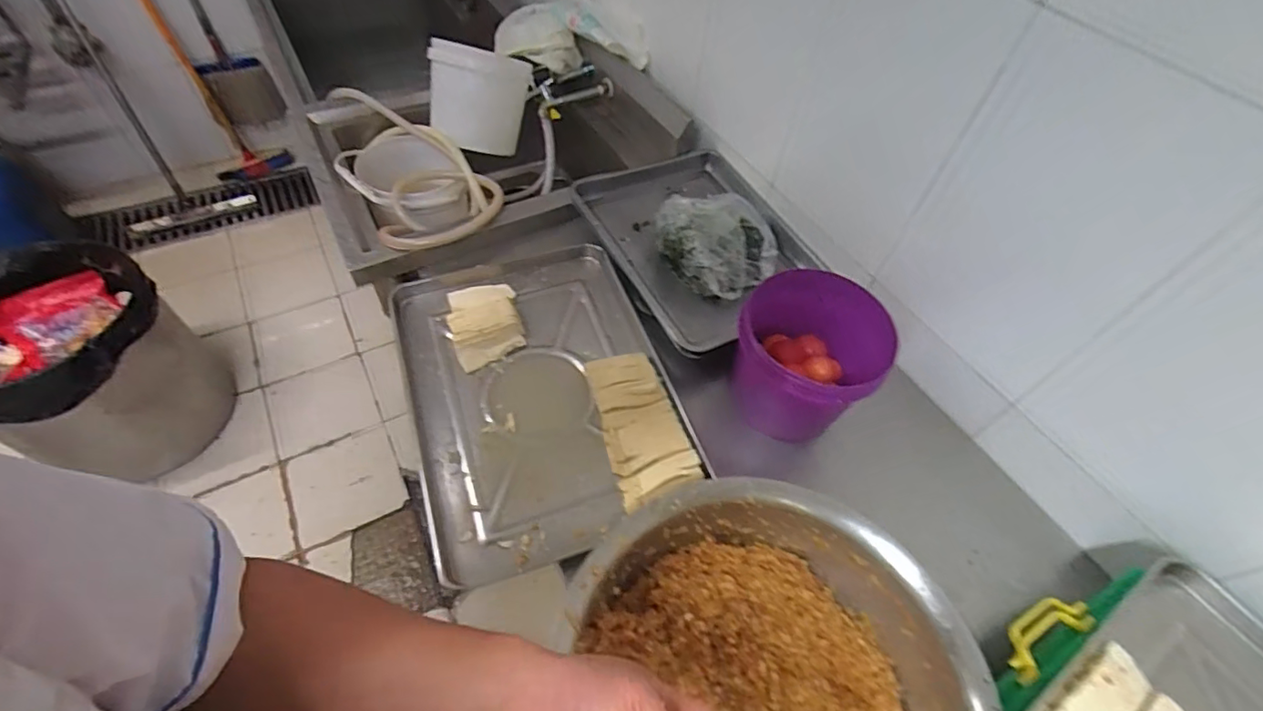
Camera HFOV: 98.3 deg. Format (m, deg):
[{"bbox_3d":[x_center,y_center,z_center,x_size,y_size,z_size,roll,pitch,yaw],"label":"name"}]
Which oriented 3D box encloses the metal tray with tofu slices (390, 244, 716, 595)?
[{"bbox_3d":[-0.156,0.057,0.907,0.412,0.077,0.544,-16,57,-16],"label":"metal tray with tofu slices"}]

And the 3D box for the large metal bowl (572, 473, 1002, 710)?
[{"bbox_3d":[0.161,0.383,0.623,0.432,0.136,0.436,3,54,-4],"label":"large metal bowl"}]

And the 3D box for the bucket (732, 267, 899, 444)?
[{"bbox_3d":[0.272,0.003,0.877,0.210,0.207,0.210,3,54,-4],"label":"bucket"}]

